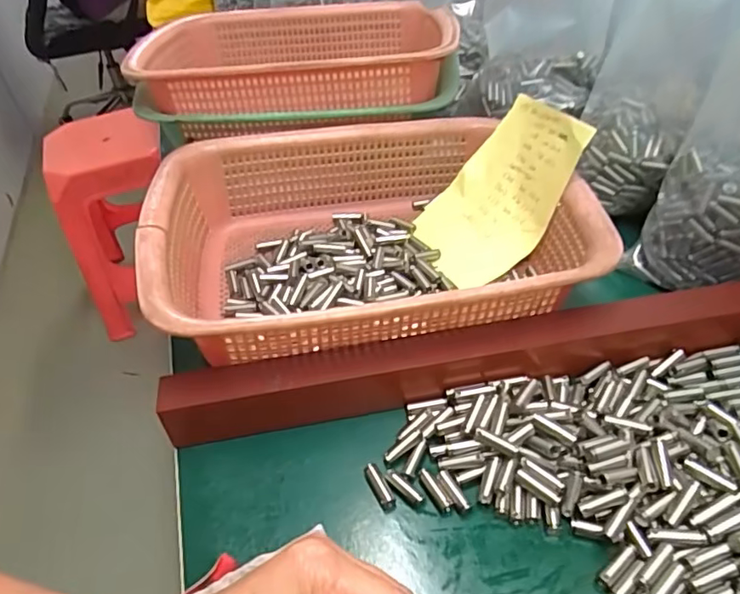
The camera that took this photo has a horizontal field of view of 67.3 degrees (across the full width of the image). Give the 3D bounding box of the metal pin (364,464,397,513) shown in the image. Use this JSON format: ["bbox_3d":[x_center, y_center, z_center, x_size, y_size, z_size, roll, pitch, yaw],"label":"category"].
[{"bbox_3d":[0.006,0.104,0.303,0.008,0.006,0.027,-22,45,-16],"label":"metal pin"}]

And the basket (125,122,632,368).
[{"bbox_3d":[-0.002,-0.049,0.405,0.284,0.090,0.221,-12,44,-6],"label":"basket"}]

